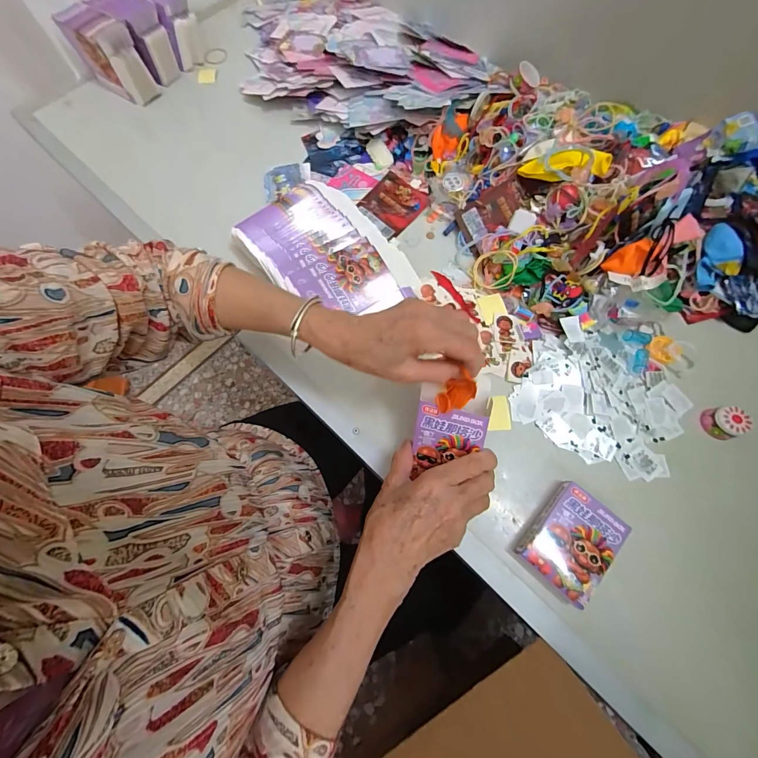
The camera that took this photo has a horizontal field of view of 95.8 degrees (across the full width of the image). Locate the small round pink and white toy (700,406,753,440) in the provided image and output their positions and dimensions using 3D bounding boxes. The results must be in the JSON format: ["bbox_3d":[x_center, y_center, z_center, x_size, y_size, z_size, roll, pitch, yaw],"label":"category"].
[{"bbox_3d":[0.371,0.046,0.365,0.029,0.022,0.033,-5,70,0],"label":"small round pink and white toy"}]

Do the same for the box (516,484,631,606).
[{"bbox_3d":[0.186,0.156,0.332,0.066,0.026,0.090,41,77,15],"label":"box"}]

